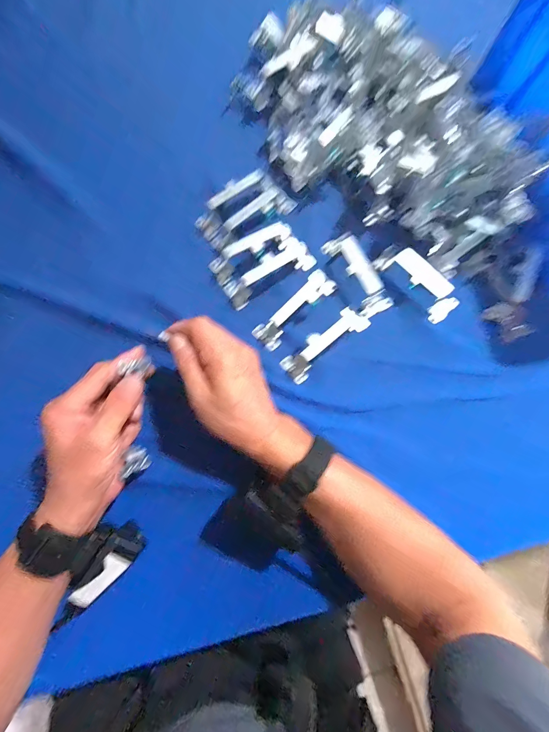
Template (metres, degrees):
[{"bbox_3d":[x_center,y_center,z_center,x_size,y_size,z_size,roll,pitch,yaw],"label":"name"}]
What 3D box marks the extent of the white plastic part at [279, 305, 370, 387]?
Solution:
[{"bbox_3d":[0.059,-0.027,0.351,0.108,0.036,0.031,-39,82,-7],"label":"white plastic part"}]

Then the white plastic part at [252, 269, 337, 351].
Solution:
[{"bbox_3d":[0.024,-0.069,0.361,0.032,0.029,0.110,44,82,7],"label":"white plastic part"}]

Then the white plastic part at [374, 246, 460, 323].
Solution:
[{"bbox_3d":[0.168,-0.100,0.368,0.103,0.035,0.035,44,82,7],"label":"white plastic part"}]

